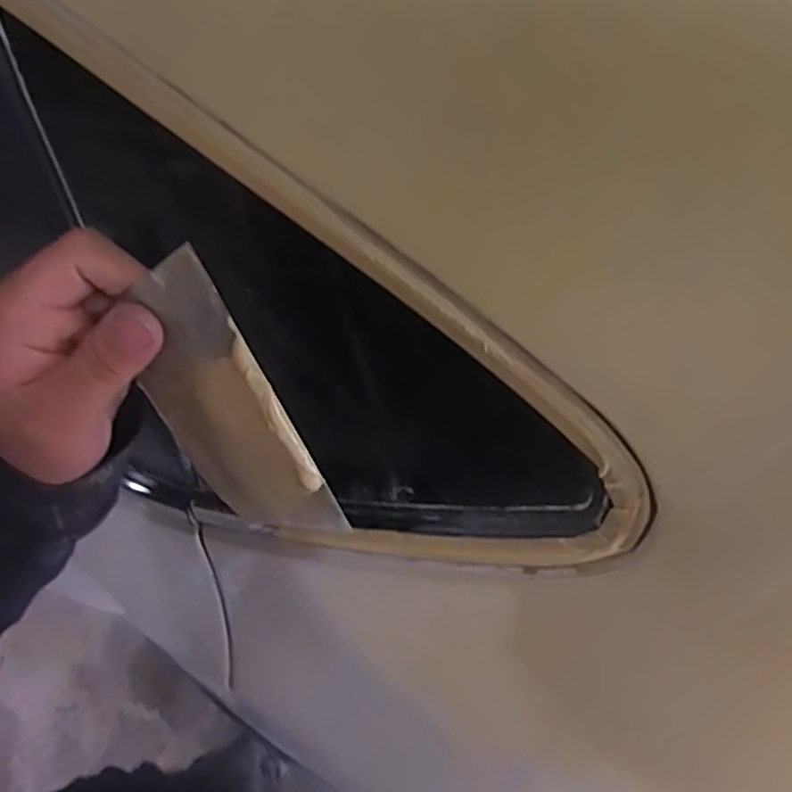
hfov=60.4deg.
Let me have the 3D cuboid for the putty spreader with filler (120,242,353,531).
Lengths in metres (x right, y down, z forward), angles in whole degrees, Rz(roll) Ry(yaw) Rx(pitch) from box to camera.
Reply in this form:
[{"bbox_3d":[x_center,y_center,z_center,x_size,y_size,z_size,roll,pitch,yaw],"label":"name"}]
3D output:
[{"bbox_3d":[-0.076,0.007,0.287,0.075,0.141,0.006,3,42,34],"label":"putty spreader with filler"}]

